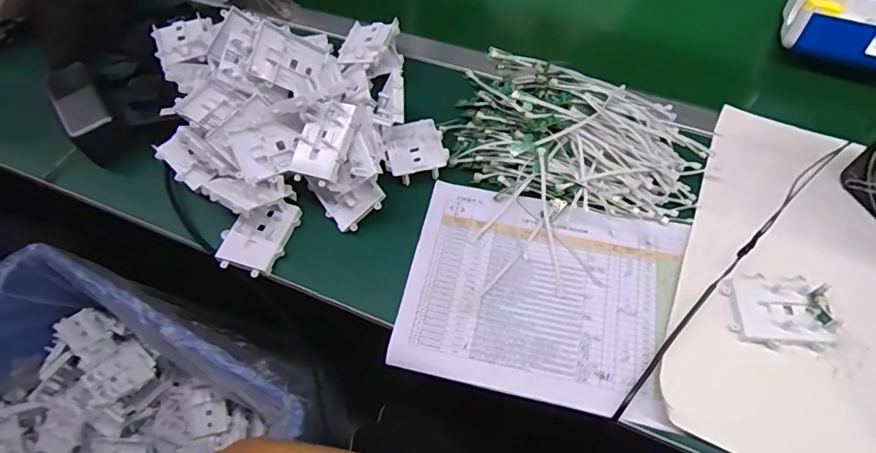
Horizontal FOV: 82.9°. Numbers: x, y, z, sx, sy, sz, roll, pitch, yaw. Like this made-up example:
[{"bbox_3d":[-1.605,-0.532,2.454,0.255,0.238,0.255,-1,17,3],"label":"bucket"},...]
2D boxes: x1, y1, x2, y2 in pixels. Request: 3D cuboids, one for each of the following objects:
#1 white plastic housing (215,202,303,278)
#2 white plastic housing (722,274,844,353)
[{"bbox_3d":[-0.194,0.009,0.531,0.065,0.019,0.082,12,61,11],"label":"white plastic housing"},{"bbox_3d":[0.320,0.080,0.465,0.084,0.020,0.065,1,60,5],"label":"white plastic housing"}]

